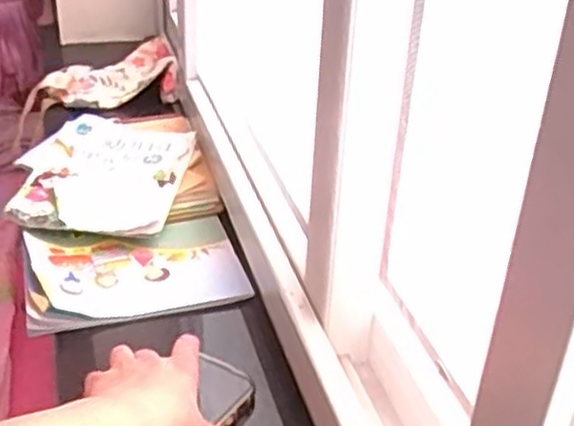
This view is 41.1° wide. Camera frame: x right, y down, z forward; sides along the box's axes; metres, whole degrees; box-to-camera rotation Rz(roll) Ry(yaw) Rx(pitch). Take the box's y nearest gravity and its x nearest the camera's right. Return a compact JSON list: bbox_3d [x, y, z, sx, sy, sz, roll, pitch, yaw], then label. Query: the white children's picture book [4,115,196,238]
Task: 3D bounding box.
[{"bbox_3d":[-0.217,-0.048,0.901,0.195,0.036,0.230,5,32,4],"label":"white children's picture book"}]

